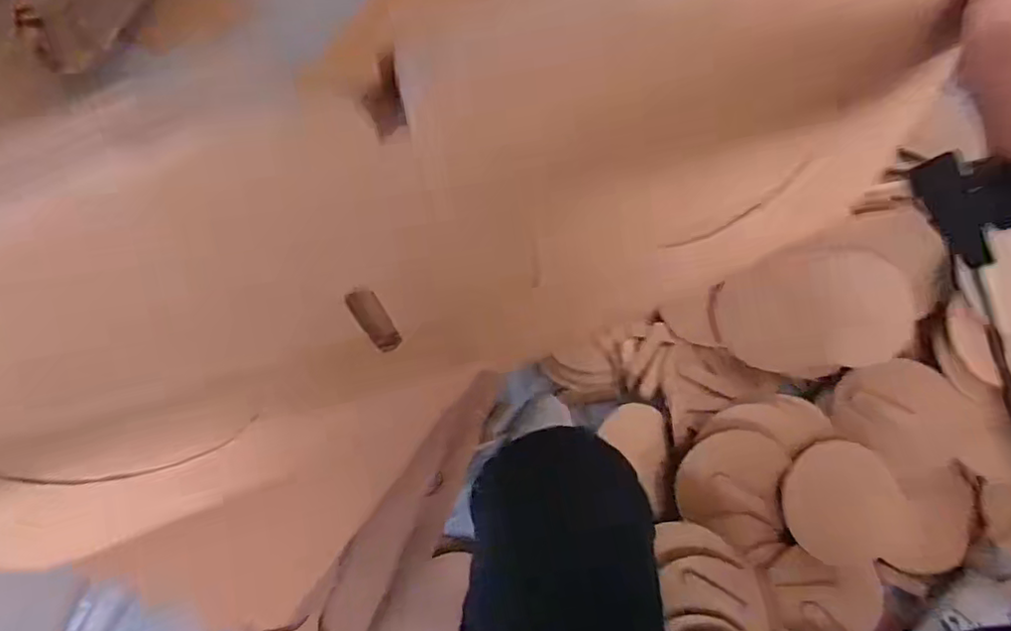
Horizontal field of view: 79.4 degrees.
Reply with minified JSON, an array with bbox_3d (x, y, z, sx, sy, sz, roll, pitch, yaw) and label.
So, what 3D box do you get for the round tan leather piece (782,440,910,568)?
[{"bbox_3d":[0.488,0.266,0.867,0.188,0.019,0.169,0,87,-10],"label":"round tan leather piece"}]

